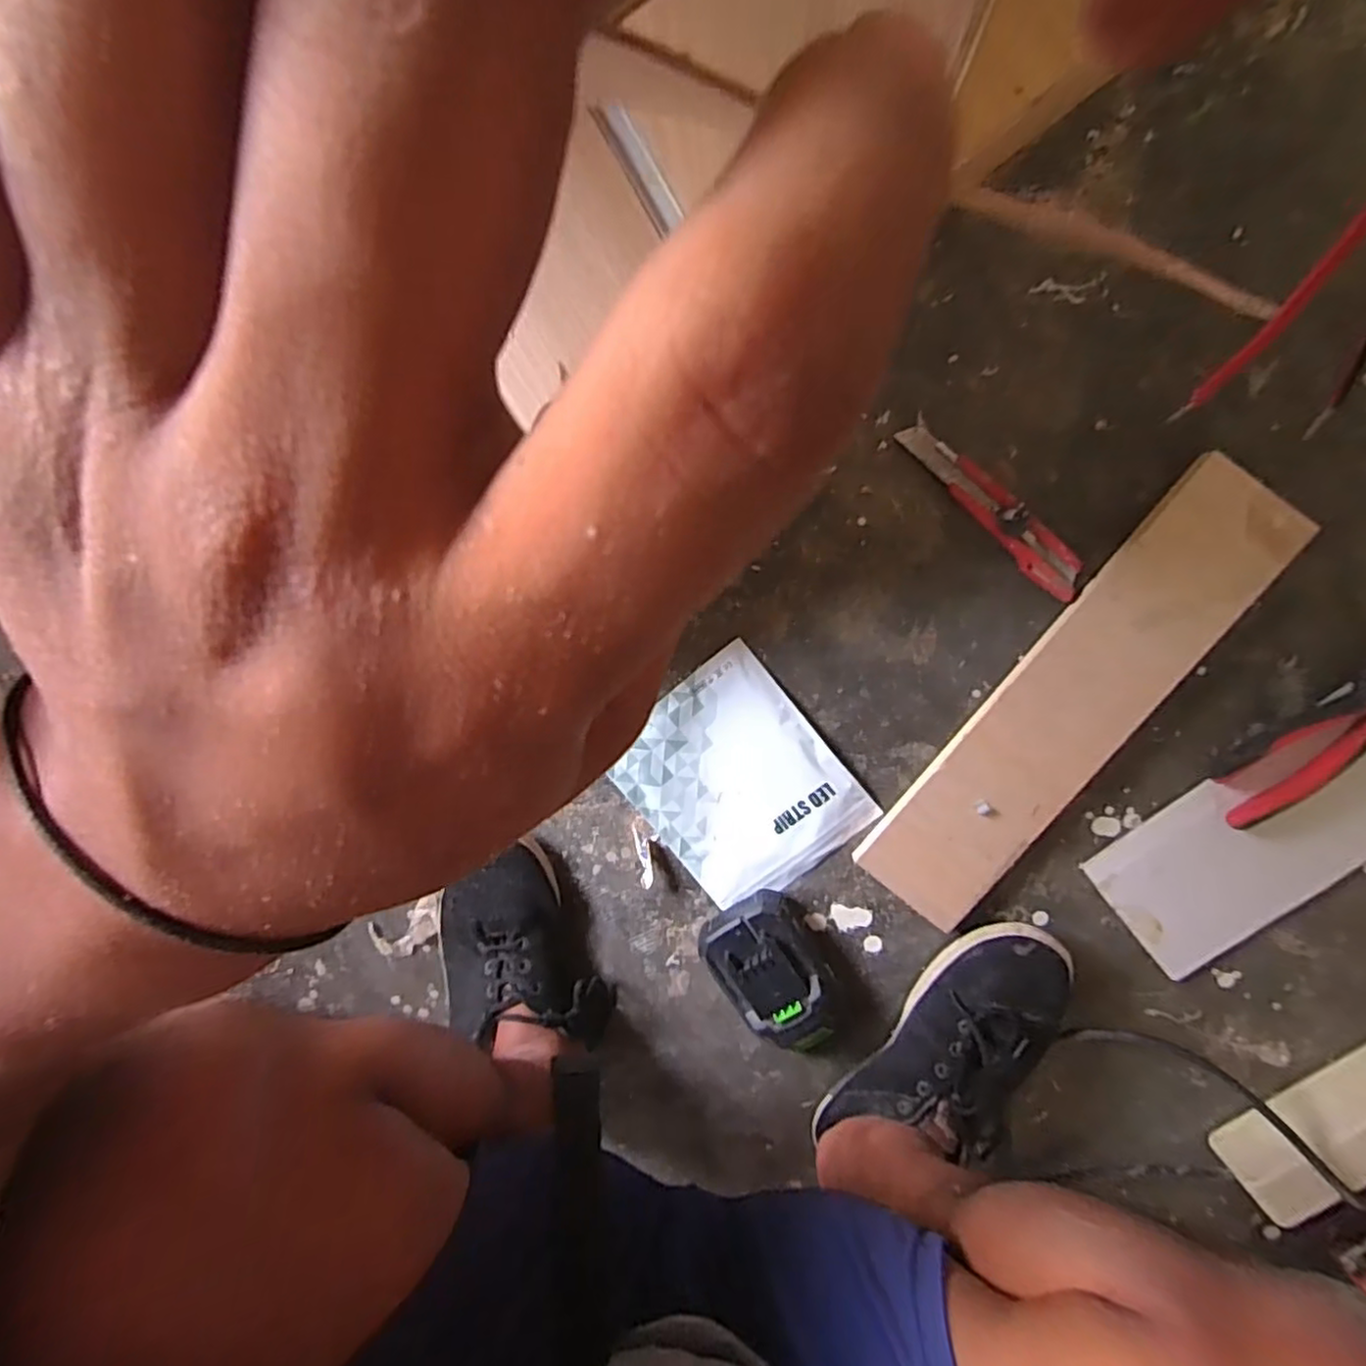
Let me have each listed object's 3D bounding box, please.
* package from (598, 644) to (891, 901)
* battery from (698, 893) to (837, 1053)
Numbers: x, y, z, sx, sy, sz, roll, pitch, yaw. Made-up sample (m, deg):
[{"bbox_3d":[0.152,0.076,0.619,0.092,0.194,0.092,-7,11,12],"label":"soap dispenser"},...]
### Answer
[{"bbox_3d":[0.044,0.085,0.560,0.157,0.012,0.182,-40,92,9],"label":"package"},{"bbox_3d":[0.079,0.238,0.552,0.085,0.044,0.126,-38,92,9],"label":"battery"}]

